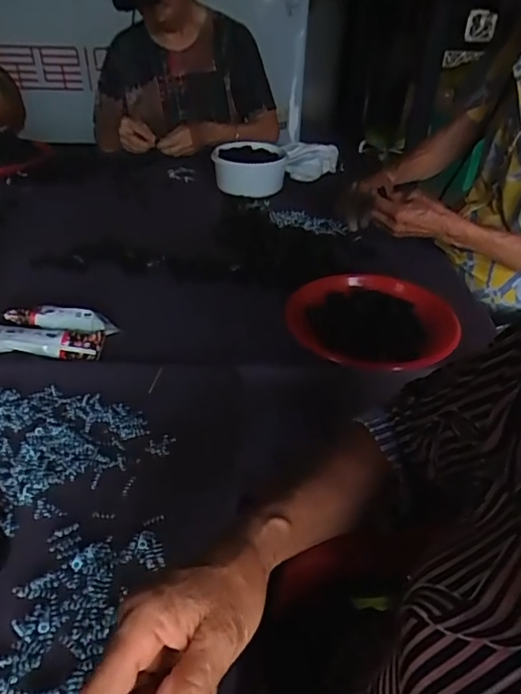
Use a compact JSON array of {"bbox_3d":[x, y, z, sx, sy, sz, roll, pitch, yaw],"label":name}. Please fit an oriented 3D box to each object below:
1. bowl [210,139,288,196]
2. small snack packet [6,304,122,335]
[{"bbox_3d":[-0.019,-0.378,1.114,0.144,0.086,0.163,7,36,5],"label":"bowl"},{"bbox_3d":[-0.264,-0.038,0.699,0.143,0.028,0.027,8,36,7],"label":"small snack packet"}]

